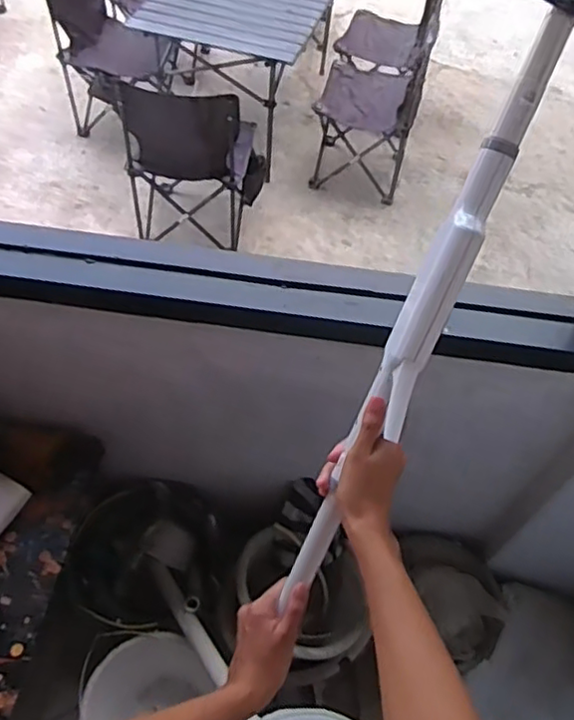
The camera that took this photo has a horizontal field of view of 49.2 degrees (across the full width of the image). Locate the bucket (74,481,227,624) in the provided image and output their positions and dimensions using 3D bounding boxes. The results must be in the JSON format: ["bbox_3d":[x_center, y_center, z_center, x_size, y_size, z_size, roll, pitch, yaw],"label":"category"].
[{"bbox_3d":[-0.276,0.403,1.261,0.289,0.213,0.237,-23,60,-19],"label":"bucket"}]

